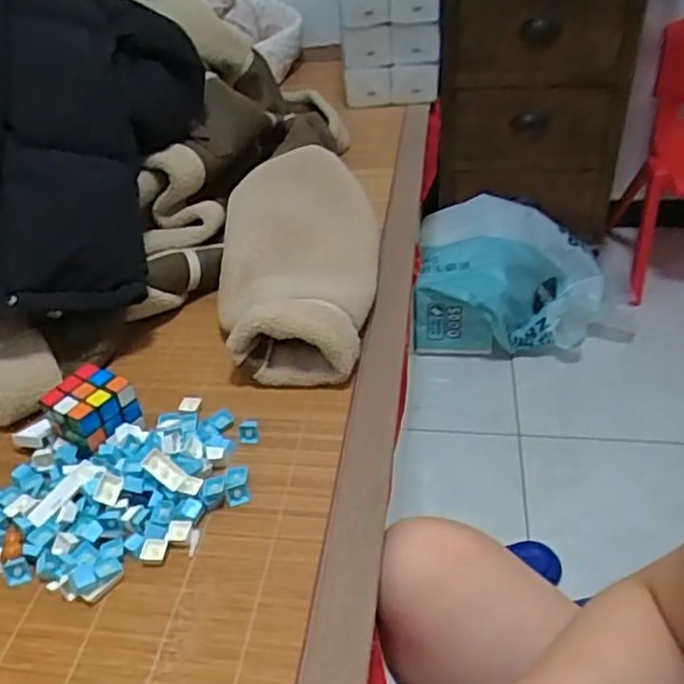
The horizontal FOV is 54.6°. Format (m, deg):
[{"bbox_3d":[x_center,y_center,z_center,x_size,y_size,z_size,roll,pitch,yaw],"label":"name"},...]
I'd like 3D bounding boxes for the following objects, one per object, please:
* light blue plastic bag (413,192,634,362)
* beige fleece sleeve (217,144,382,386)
[{"bbox_3d":[0.377,-0.131,1.394,0.419,0.204,0.329,3,38,11],"label":"light blue plastic bag"},{"bbox_3d":[-0.050,-0.113,0.778,0.173,0.090,0.378,-1,38,6],"label":"beige fleece sleeve"}]

